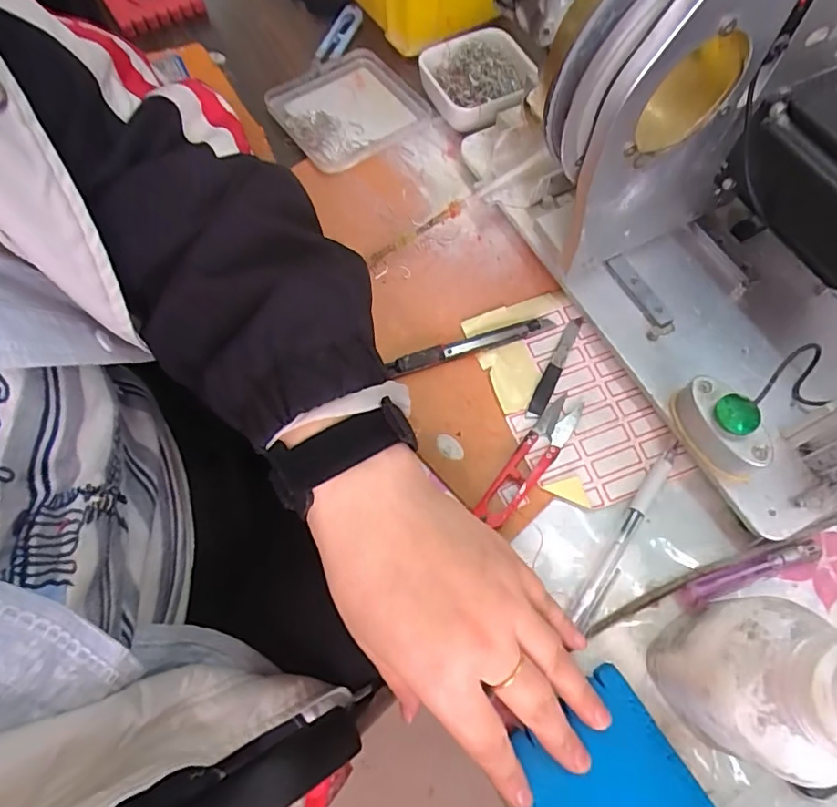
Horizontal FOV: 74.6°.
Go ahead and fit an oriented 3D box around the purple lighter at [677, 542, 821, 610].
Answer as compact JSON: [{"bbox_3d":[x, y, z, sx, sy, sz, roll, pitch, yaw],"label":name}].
[{"bbox_3d":[0.182,0.095,0.307,0.078,0.020,0.013,-19,67,-7],"label":"purple lighter"}]

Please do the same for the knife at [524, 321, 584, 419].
[{"bbox_3d":[0.091,-0.025,0.365,0.010,0.004,0.083,24,69,11],"label":"knife"}]

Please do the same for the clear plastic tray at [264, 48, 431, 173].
[{"bbox_3d":[-0.060,-0.253,0.471,0.115,0.010,0.110,-33,70,-12],"label":"clear plastic tray"}]

